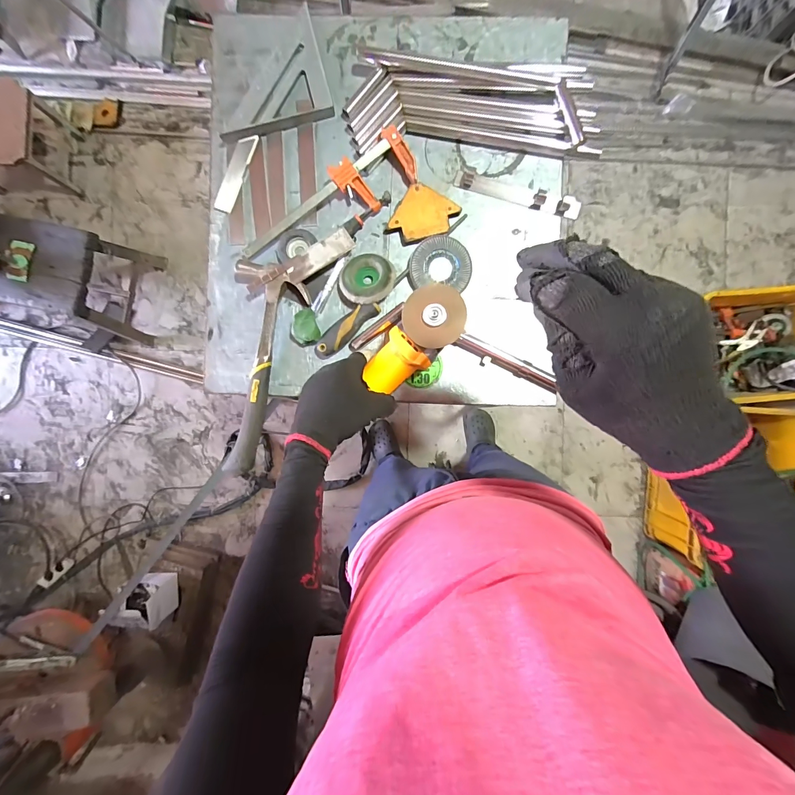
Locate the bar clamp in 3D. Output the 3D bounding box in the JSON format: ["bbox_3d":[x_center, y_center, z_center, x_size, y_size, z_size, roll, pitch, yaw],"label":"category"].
[{"bbox_3d":[-0.097,-0.285,0.545,0.286,0.029,0.087,-38,89,2],"label":"bar clamp"}]

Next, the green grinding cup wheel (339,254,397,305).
[{"bbox_3d":[-0.046,-0.179,0.544,0.083,0.026,0.076,0,90,2],"label":"green grinding cup wheel"}]

